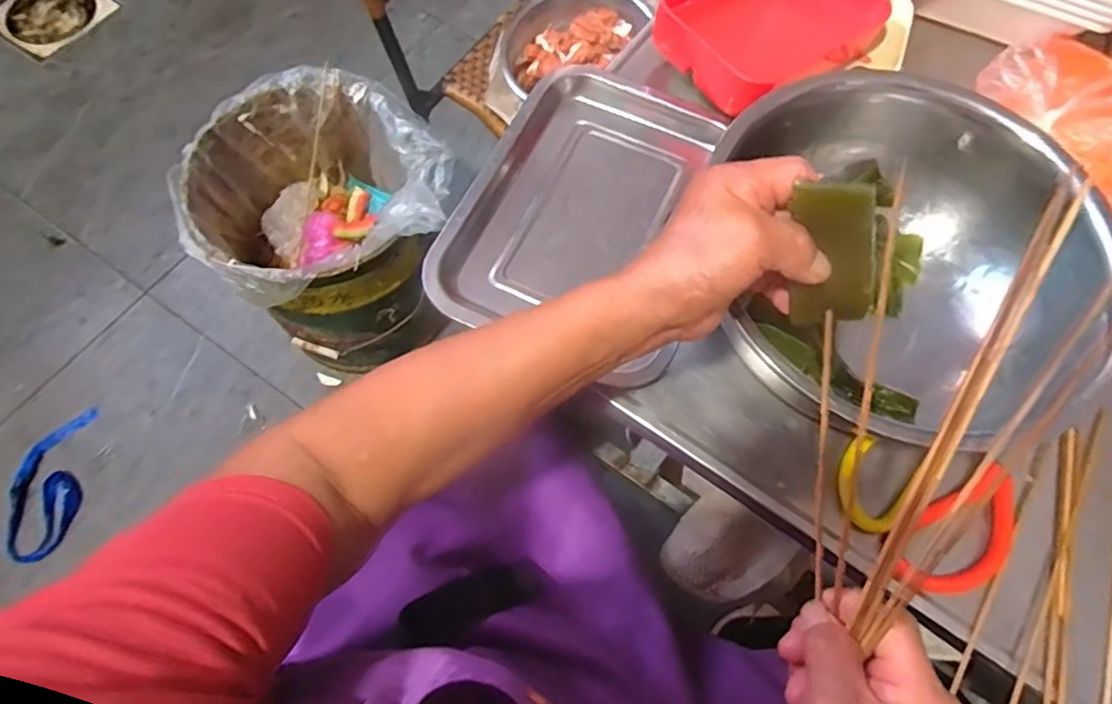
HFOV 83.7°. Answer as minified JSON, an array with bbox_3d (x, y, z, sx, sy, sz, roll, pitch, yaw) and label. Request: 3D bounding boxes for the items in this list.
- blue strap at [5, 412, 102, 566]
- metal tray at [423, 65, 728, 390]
[{"bbox_3d":[-0.742,0.194,0.911,0.084,0.006,0.216,6,77,-16],"label":"blue strap"},{"bbox_3d":[0.031,-0.109,0.480,0.179,0.030,0.252,24,69,7],"label":"metal tray"}]

